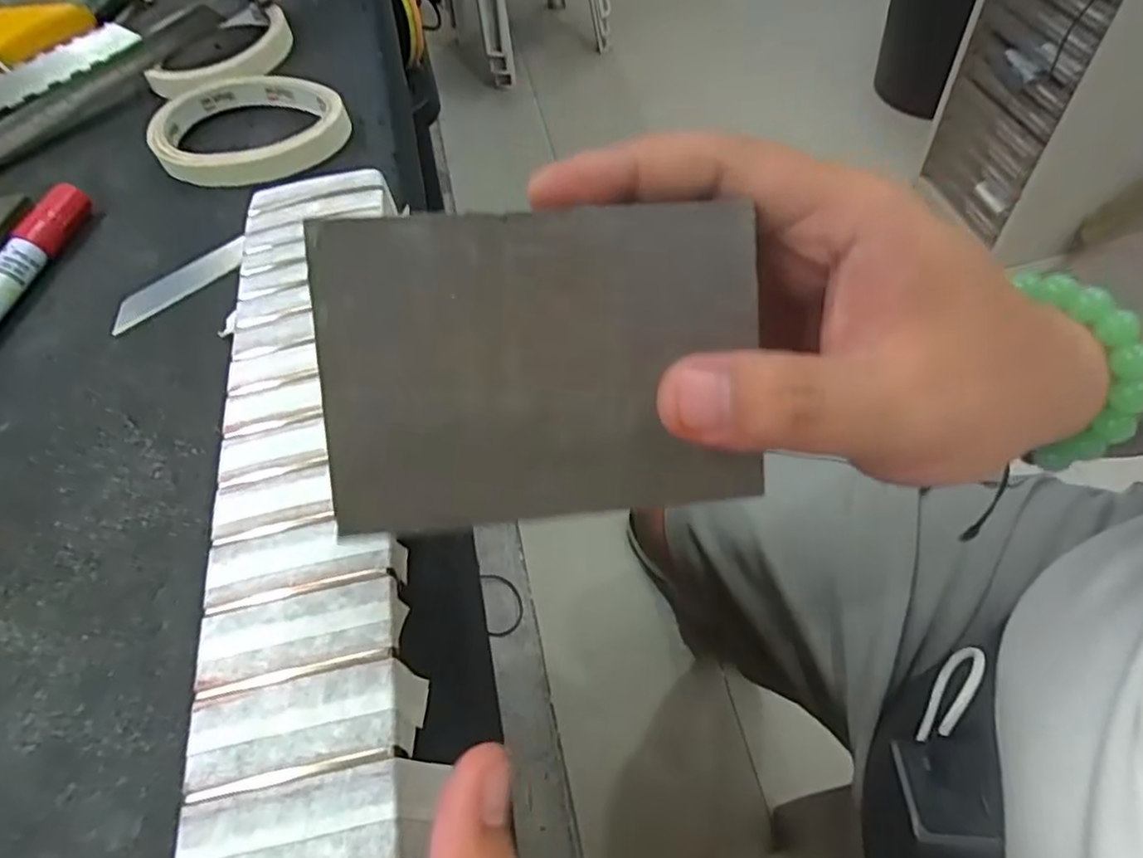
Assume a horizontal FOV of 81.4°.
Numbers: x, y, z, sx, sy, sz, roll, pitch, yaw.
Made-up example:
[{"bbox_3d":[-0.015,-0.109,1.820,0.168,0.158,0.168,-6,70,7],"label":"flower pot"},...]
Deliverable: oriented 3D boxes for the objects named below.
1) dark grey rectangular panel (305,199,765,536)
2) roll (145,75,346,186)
[{"bbox_3d":[-0.006,-0.014,0.149,0.095,0.004,0.067,-5,97,-8],"label":"dark grey rectangular panel"},{"bbox_3d":[-0.165,-0.154,0.342,0.106,0.015,0.073,10,58,11],"label":"roll"}]

